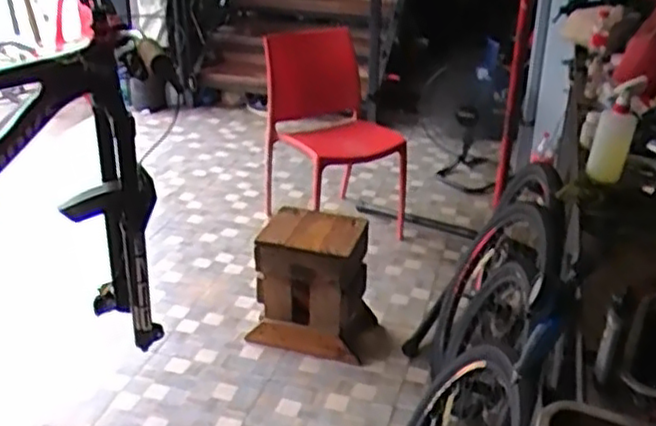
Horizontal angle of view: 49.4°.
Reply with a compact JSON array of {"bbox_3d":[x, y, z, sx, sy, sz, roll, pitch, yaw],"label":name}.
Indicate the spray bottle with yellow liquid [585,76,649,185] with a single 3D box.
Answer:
[{"bbox_3d":[0.600,-0.173,1.485,0.087,0.207,0.084,11,29,18],"label":"spray bottle with yellow liquid"}]

